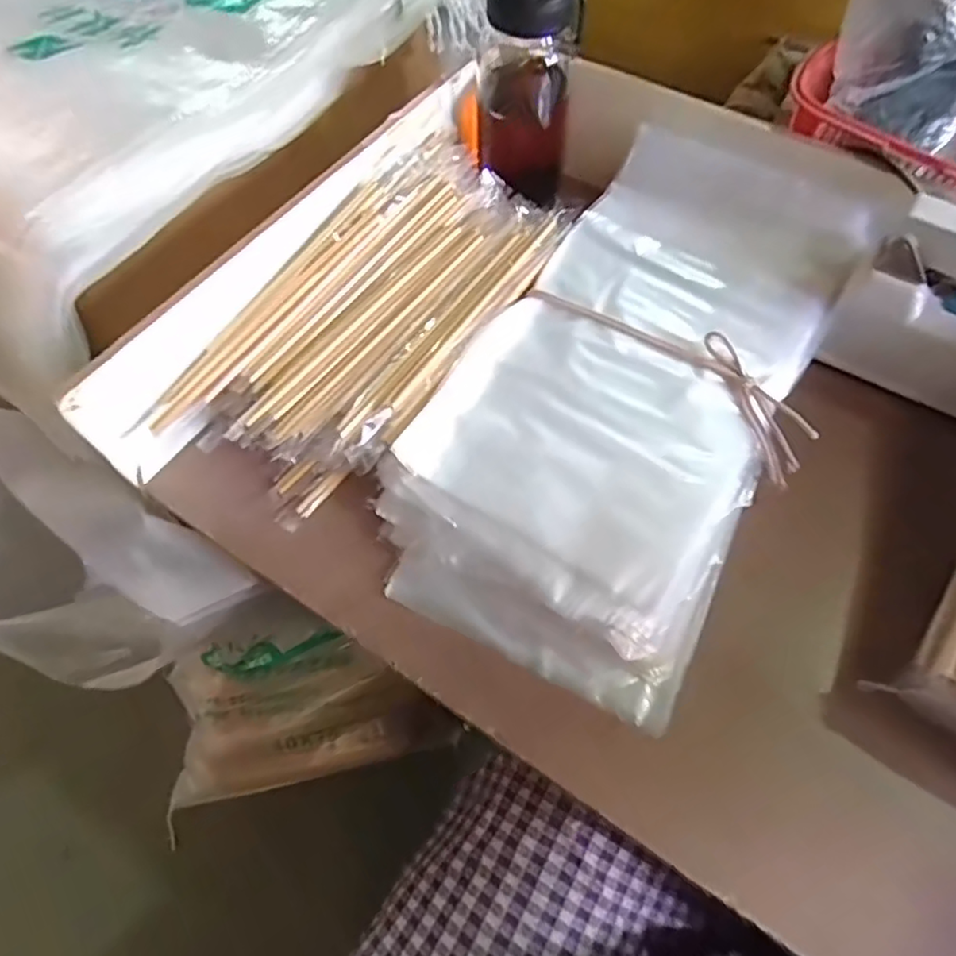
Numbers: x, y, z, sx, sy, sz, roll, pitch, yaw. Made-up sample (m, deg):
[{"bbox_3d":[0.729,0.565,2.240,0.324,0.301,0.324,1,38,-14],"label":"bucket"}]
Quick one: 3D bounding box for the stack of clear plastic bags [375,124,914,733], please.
[{"bbox_3d":[0.122,-0.076,0.456,0.236,0.048,0.453,31,73,12],"label":"stack of clear plastic bags"}]

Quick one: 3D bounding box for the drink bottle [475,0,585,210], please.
[{"bbox_3d":[0.040,-0.344,0.545,0.087,0.192,0.086,6,58,5],"label":"drink bottle"}]

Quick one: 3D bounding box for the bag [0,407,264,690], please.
[{"bbox_3d":[-0.323,0.056,0.468,0.307,0.072,0.137,29,63,18],"label":"bag"}]

